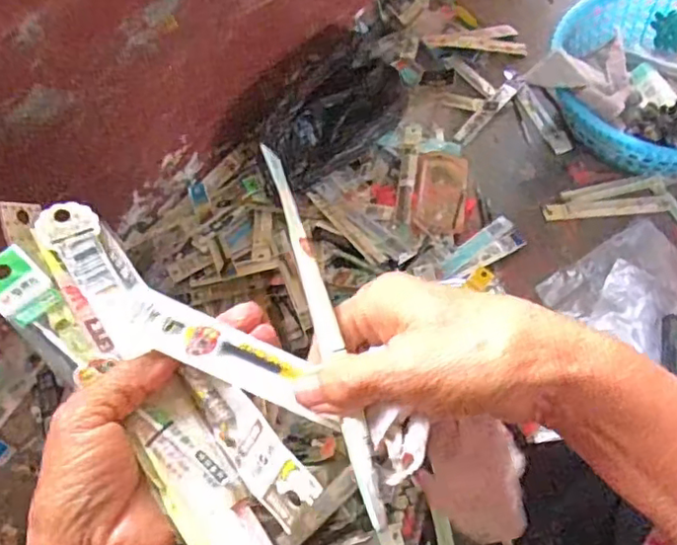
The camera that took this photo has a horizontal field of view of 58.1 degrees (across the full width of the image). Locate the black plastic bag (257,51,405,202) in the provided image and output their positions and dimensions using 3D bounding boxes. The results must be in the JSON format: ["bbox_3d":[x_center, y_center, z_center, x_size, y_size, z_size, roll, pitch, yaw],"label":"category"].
[{"bbox_3d":[-0.013,-0.230,0.893,0.134,0.085,0.288,32,69,18],"label":"black plastic bag"}]

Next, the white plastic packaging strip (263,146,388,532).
[{"bbox_3d":[-0.006,0.021,0.267,0.011,0.013,0.171,-15,72,-4],"label":"white plastic packaging strip"}]

